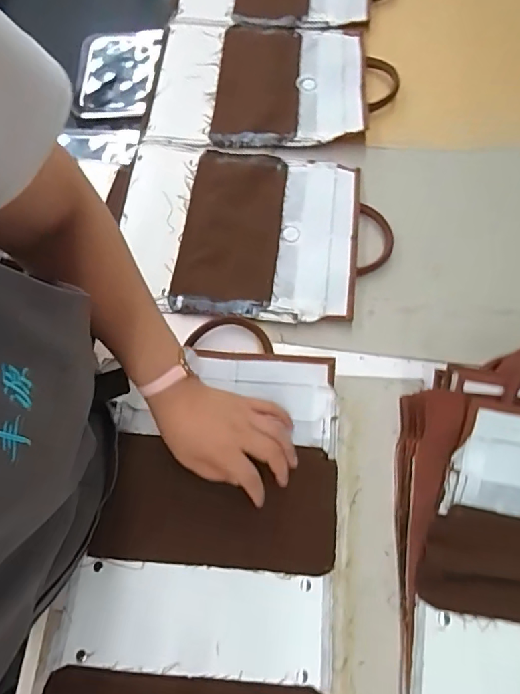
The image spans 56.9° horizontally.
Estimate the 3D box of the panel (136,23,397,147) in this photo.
[{"bbox_3d":[0.011,-0.396,0.703,0.347,0.019,0.253,3,67,4],"label":"panel"}]

